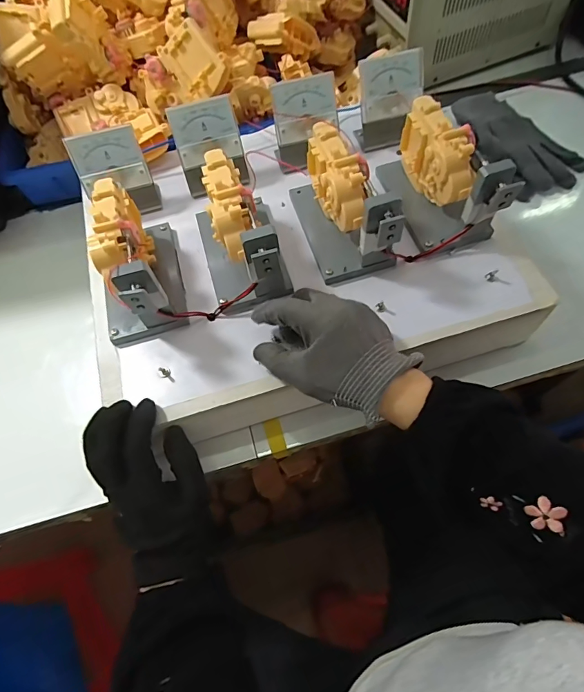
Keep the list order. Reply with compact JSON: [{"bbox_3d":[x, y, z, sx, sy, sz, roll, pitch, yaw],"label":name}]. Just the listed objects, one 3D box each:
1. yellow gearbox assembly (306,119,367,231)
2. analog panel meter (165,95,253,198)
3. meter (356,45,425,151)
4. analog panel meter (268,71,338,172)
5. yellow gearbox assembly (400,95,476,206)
[{"bbox_3d":[0.039,-0.140,0.374,0.042,0.071,0.100,-10,63,-2],"label":"yellow gearbox assembly"},{"bbox_3d":[-0.082,-0.199,0.419,0.064,0.063,0.052,-20,64,-7],"label":"analog panel meter"},{"bbox_3d":[0.101,-0.251,0.433,0.064,0.072,0.047,-8,63,-1],"label":"meter"},{"bbox_3d":[0.014,-0.223,0.427,0.064,0.071,0.046,-6,63,0],"label":"analog panel meter"},{"bbox_3d":[0.129,-0.167,0.379,0.033,0.076,0.097,-10,63,-2],"label":"yellow gearbox assembly"}]

